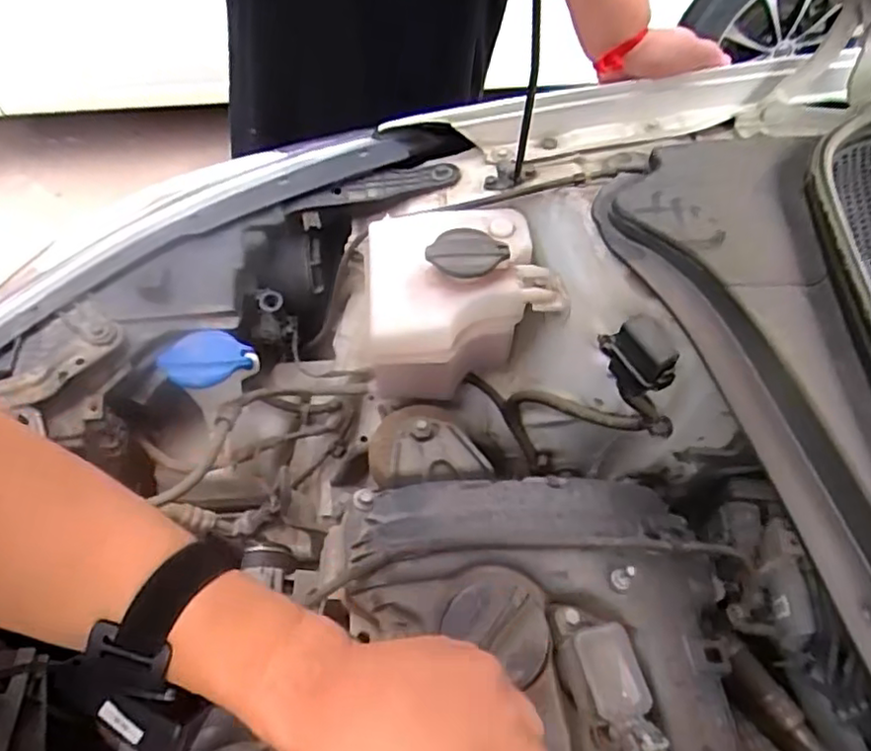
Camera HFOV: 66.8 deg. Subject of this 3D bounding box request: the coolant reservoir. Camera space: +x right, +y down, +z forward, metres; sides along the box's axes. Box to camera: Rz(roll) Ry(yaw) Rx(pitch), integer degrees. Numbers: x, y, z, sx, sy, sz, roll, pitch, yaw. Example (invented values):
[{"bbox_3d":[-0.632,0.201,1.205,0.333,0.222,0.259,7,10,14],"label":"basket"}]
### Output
[{"bbox_3d":[0.020,-0.069,0.637,0.161,0.160,0.151,-1,53,-4],"label":"coolant reservoir"}]

